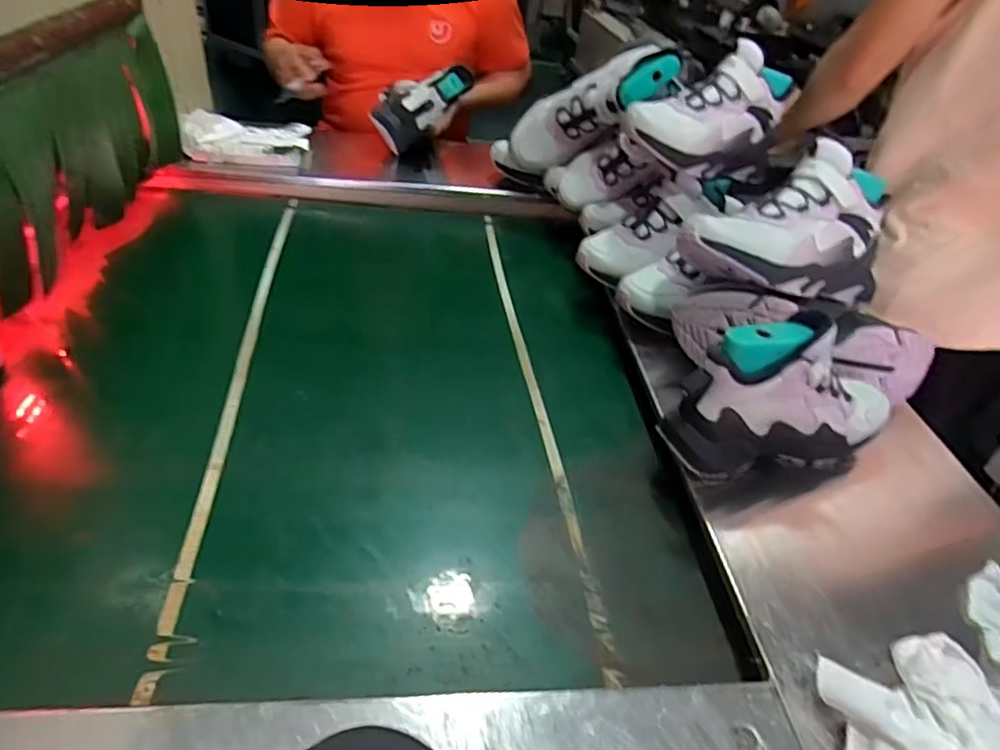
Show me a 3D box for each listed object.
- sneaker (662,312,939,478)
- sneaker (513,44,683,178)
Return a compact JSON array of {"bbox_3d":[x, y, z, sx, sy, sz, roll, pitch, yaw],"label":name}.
[{"bbox_3d":[0.306,0.005,0.577,0.309,0.140,0.097,-13,43,-24],"label":"sneaker"},{"bbox_3d":[0.119,-0.375,0.884,0.283,0.091,0.096,-21,24,32],"label":"sneaker"}]

